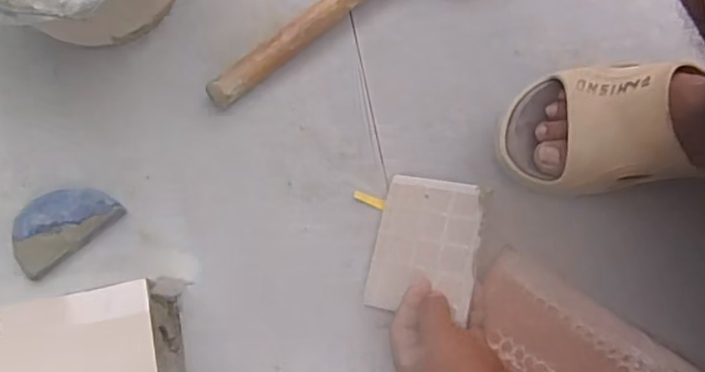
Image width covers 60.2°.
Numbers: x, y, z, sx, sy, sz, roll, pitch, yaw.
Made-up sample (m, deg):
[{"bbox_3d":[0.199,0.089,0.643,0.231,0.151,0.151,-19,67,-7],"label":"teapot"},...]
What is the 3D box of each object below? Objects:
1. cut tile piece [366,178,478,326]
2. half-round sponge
[{"bbox_3d":[0.062,0.049,0.515,0.087,0.004,0.113,5,75,24],"label":"cut tile piece"},{"bbox_3d":[-0.256,0.033,0.538,0.093,0.018,0.056,-40,77,-9],"label":"half-round sponge"}]

